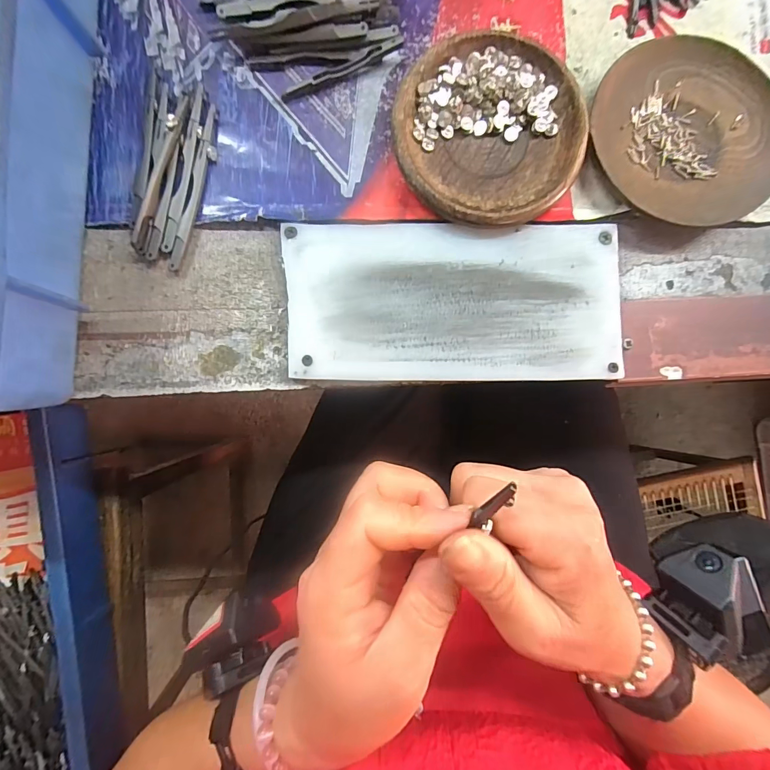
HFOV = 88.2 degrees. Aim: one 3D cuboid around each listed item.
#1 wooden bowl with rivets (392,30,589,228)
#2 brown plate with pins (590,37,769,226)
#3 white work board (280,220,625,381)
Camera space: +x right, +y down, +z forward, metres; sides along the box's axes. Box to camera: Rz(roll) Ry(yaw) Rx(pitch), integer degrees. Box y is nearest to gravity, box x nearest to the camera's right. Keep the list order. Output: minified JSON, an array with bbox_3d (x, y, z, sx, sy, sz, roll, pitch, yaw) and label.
[{"bbox_3d":[0.061,-0.149,0.236,0.109,0.014,0.111,0,87,-2],"label":"wooden bowl with rivets"},{"bbox_3d":[0.183,-0.151,0.243,0.113,0.015,0.111,0,87,-2],"label":"brown plate with pins"},{"bbox_3d":[0.041,-0.049,0.237,0.195,0.008,0.093,-1,87,-2],"label":"white work board"}]

